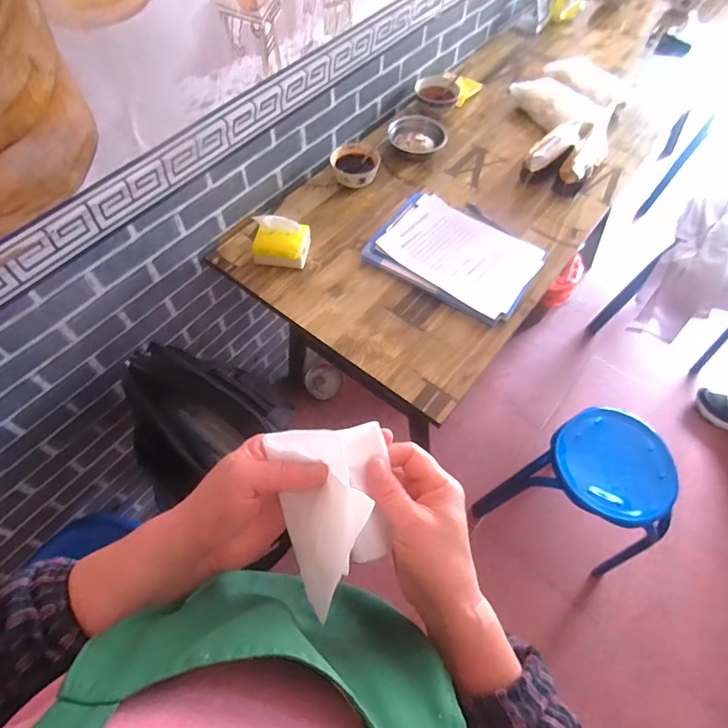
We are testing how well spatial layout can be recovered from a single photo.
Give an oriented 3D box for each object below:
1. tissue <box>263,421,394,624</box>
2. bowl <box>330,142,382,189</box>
[{"bbox_3d":[-0.017,0.103,0.323,0.079,0.082,0.108,-11,60,-4],"label":"tissue"},{"bbox_3d":[-0.020,-0.476,1.127,0.115,0.057,0.127,-2,60,-2],"label":"bowl"}]

